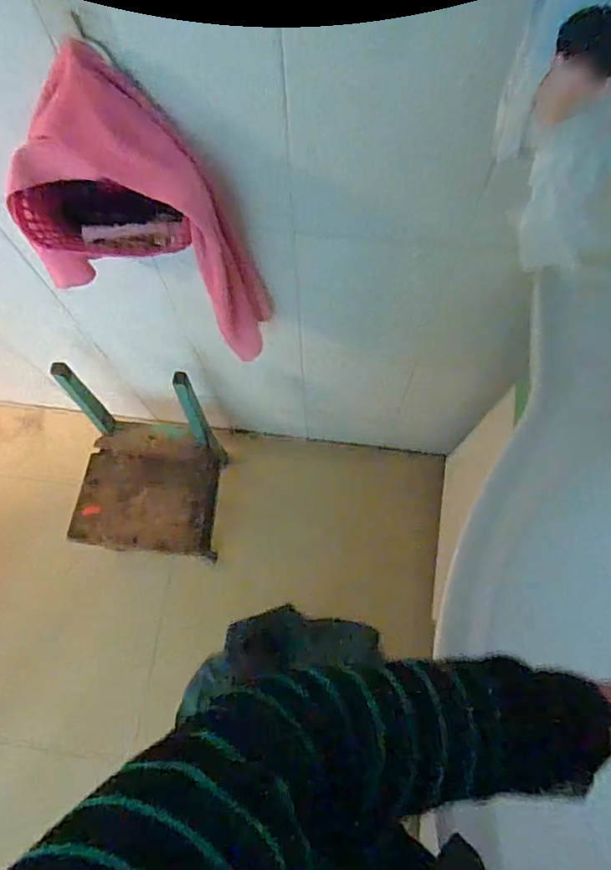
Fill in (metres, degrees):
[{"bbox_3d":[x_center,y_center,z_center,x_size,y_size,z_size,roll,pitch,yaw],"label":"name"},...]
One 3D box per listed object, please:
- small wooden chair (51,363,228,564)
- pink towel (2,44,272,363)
[{"bbox_3d":[-0.362,0.095,1.210,0.282,0.455,0.295,6,72,3],"label":"small wooden chair"},{"bbox_3d":[-0.181,-0.228,0.649,0.232,0.405,0.078,4,72,3],"label":"pink towel"}]

